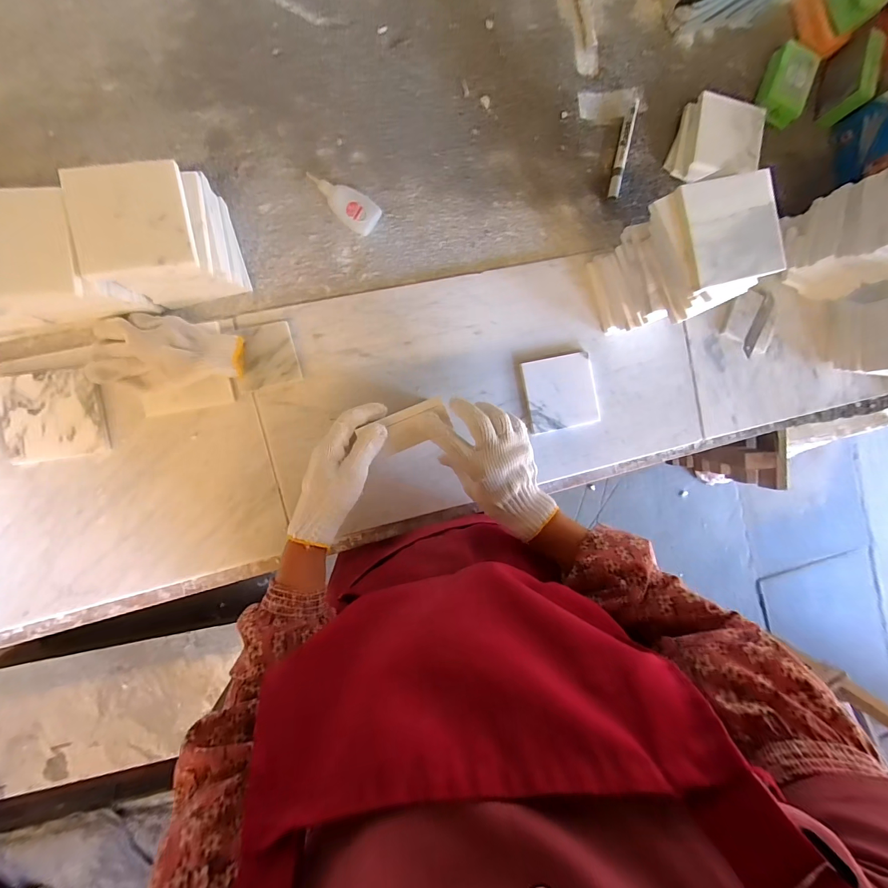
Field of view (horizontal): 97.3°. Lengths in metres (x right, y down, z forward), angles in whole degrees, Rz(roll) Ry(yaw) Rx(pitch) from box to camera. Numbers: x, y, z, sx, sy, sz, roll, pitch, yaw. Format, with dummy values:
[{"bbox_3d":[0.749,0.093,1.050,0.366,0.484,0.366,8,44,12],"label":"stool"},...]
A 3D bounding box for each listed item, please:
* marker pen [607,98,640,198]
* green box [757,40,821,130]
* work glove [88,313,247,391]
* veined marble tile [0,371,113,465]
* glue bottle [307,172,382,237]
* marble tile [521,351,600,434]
[{"bbox_3d":[0.256,-0.415,0.555,0.018,0.018,0.133,13,89,-8],"label":"marker pen"},{"bbox_3d":[0.510,-0.534,0.583,0.065,0.027,0.100,21,88,-8],"label":"green box"},{"bbox_3d":[-0.325,-0.106,0.455,0.178,0.049,0.088,3,90,4],"label":"work glove"},{"bbox_3d":[-0.452,-0.032,0.452,0.102,0.008,0.099,-6,91,-8],"label":"veined marble tile"},{"bbox_3d":[-0.131,-0.311,0.503,0.096,0.020,0.043,32,86,-8],"label":"glue bottle"},{"bbox_3d":[0.164,-0.072,0.549,0.100,0.016,0.099,-12,92,-8],"label":"marble tile"}]

